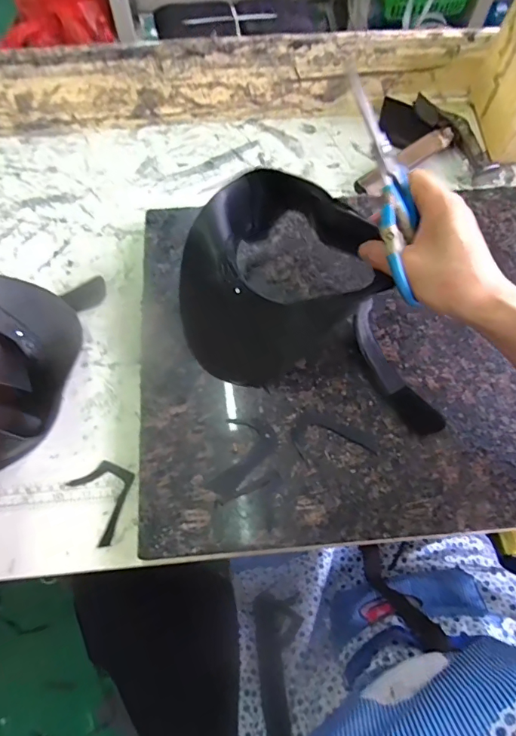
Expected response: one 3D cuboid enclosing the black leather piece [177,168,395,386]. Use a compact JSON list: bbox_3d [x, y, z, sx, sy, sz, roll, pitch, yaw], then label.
[{"bbox_3d":[0.002,-0.083,0.409,0.153,0.094,0.163,39,72,20],"label":"black leather piece"}]

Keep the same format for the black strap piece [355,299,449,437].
[{"bbox_3d":[0.121,-0.001,0.404,0.030,0.021,0.129,-24,69,-11],"label":"black strap piece"}]

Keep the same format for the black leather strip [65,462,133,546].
[{"bbox_3d":[-0.127,0.112,0.389,0.050,0.004,0.064,-34,71,-14],"label":"black leather strip"}]

